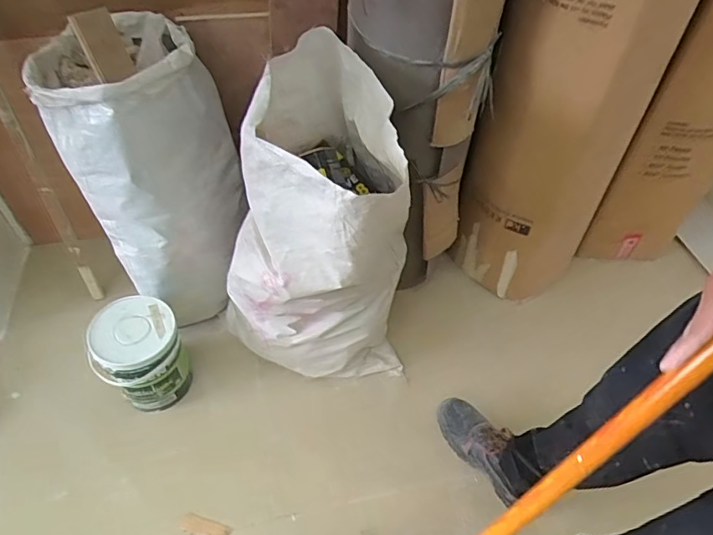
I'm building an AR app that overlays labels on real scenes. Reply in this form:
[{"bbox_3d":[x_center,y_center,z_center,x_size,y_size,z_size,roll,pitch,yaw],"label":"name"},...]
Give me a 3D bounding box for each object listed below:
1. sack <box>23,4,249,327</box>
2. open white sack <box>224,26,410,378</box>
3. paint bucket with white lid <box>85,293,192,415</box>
[{"bbox_3d":[-0.457,-0.219,1.170,0.340,0.618,0.354,-32,58,-27],"label":"sack"},{"bbox_3d":[-0.057,-0.043,1.075,0.383,0.686,0.371,36,56,25],"label":"open white sack"},{"bbox_3d":[-0.480,0.205,1.138,0.174,0.263,0.162,2,49,-2],"label":"paint bucket with white lid"}]

